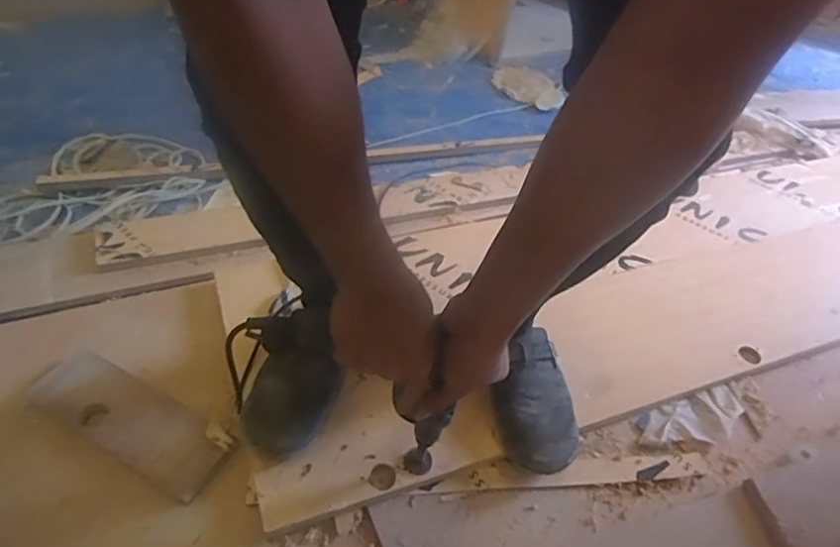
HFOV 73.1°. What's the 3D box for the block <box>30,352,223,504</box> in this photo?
[{"bbox_3d":[-0.377,0.185,0.733,0.278,0.011,0.091,24,47,16],"label":"block"}]

